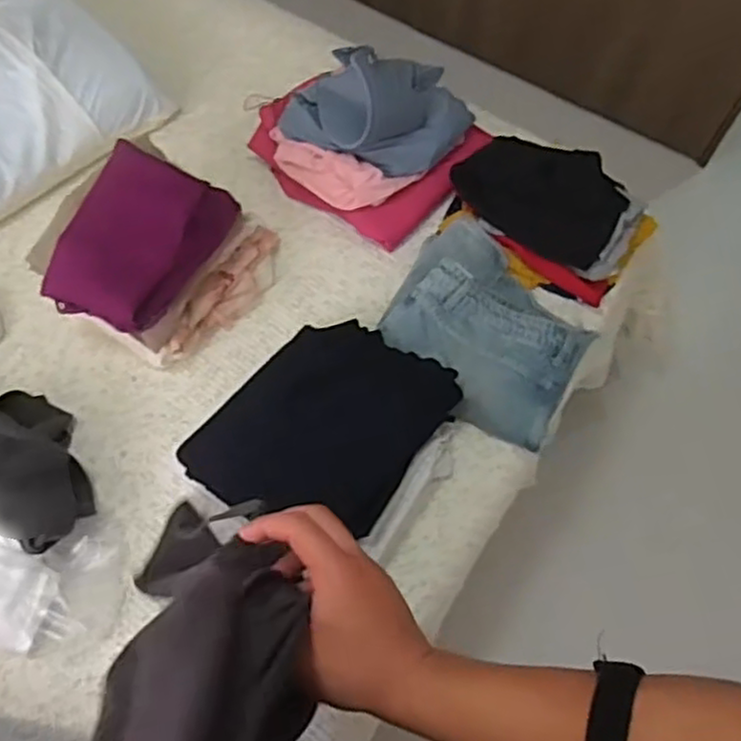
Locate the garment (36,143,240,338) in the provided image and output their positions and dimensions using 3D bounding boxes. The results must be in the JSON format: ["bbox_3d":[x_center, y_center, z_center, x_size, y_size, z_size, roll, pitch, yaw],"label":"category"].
[{"bbox_3d":[-0.315,-0.180,0.964,0.167,0.067,0.235,28,68,10],"label":"garment"}]

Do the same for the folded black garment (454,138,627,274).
[{"bbox_3d":[0.258,-0.276,1.100,0.251,0.071,0.153,29,68,10],"label":"folded black garment"}]

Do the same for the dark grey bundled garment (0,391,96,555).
[{"bbox_3d":[-0.474,0.091,0.936,0.146,0.118,0.304,-37,72,-17],"label":"dark grey bundled garment"}]

